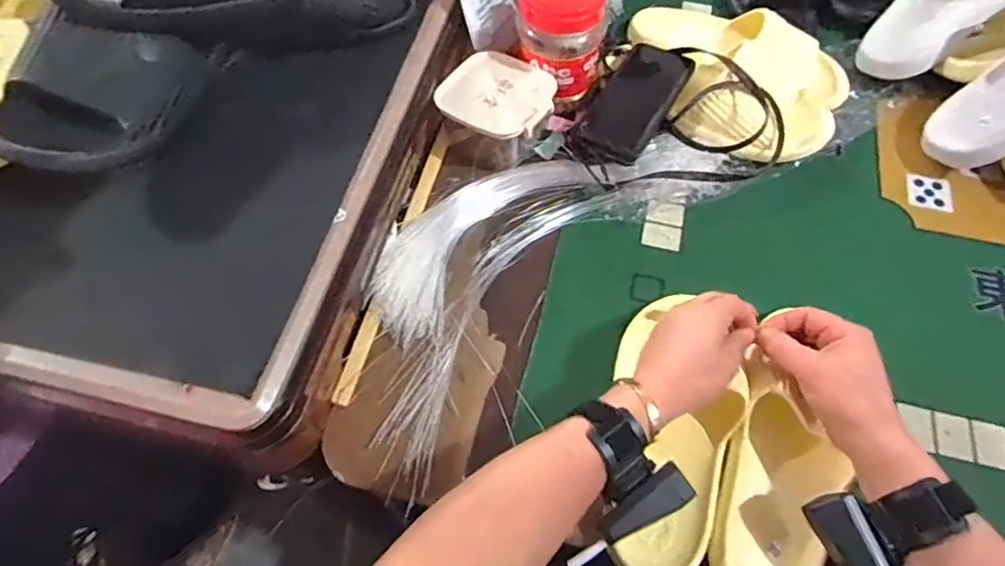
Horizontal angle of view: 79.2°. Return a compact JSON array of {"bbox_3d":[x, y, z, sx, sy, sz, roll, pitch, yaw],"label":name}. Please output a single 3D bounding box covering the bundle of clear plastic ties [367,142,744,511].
[{"bbox_3d":[0.019,-0.037,0.604,0.195,0.039,0.444,41,68,20],"label":"bundle of clear plastic ties"}]

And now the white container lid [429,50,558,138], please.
[{"bbox_3d":[-0.004,-0.202,0.648,0.115,0.010,0.111,31,65,15],"label":"white container lid"}]

